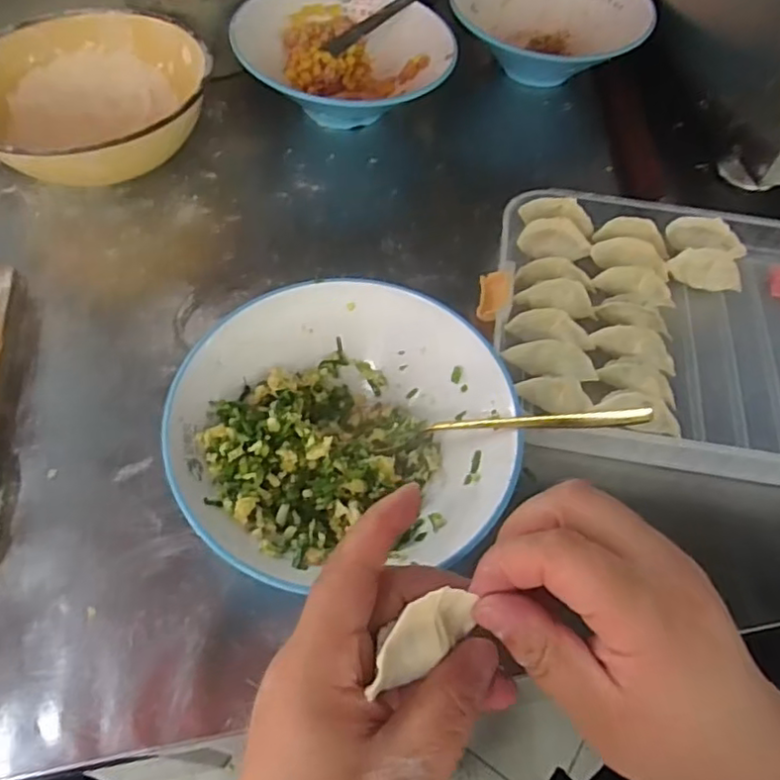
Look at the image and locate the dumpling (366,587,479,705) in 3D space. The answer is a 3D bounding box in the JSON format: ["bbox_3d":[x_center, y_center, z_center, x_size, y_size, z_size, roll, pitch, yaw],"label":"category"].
[{"bbox_3d":[0.013,0.092,0.236,0.045,0.022,0.017,-36,63,-26],"label":"dumpling"}]

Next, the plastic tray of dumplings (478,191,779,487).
[{"bbox_3d":[0.233,-0.052,0.474,0.317,0.049,0.249,9,59,3],"label":"plastic tray of dumplings"}]

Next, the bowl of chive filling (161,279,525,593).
[{"bbox_3d":[-0.027,0.025,0.376,0.195,0.059,0.192,-8,59,-8],"label":"bowl of chive filling"}]

